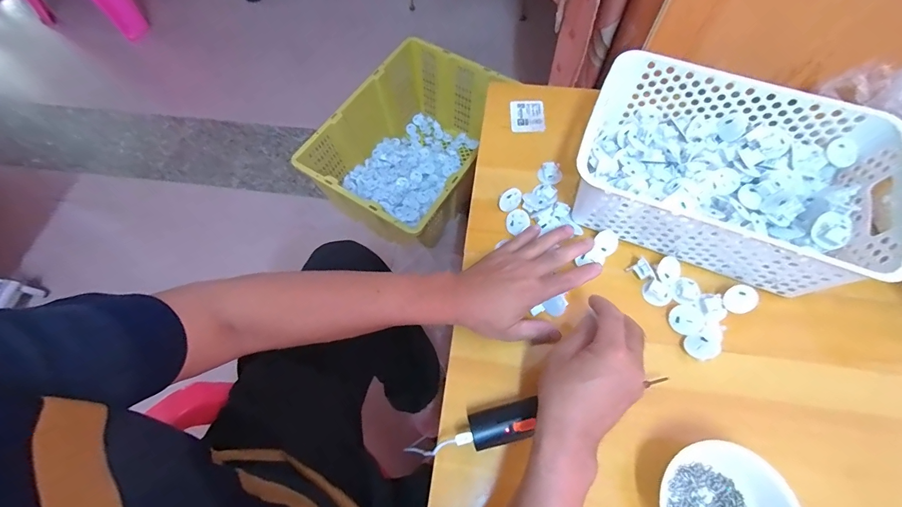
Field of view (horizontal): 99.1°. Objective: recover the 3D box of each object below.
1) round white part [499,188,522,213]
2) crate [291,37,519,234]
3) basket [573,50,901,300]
[{"bbox_3d":[0.077,-0.070,0.501,0.026,0.005,0.034,31,107,-23],"label":"round white part"},{"bbox_3d":[-0.093,-0.263,1.029,0.353,0.265,0.496,25,71,13],"label":"crate"},{"bbox_3d":[0.310,-0.094,0.451,0.303,0.099,0.202,20,70,11],"label":"basket"}]

